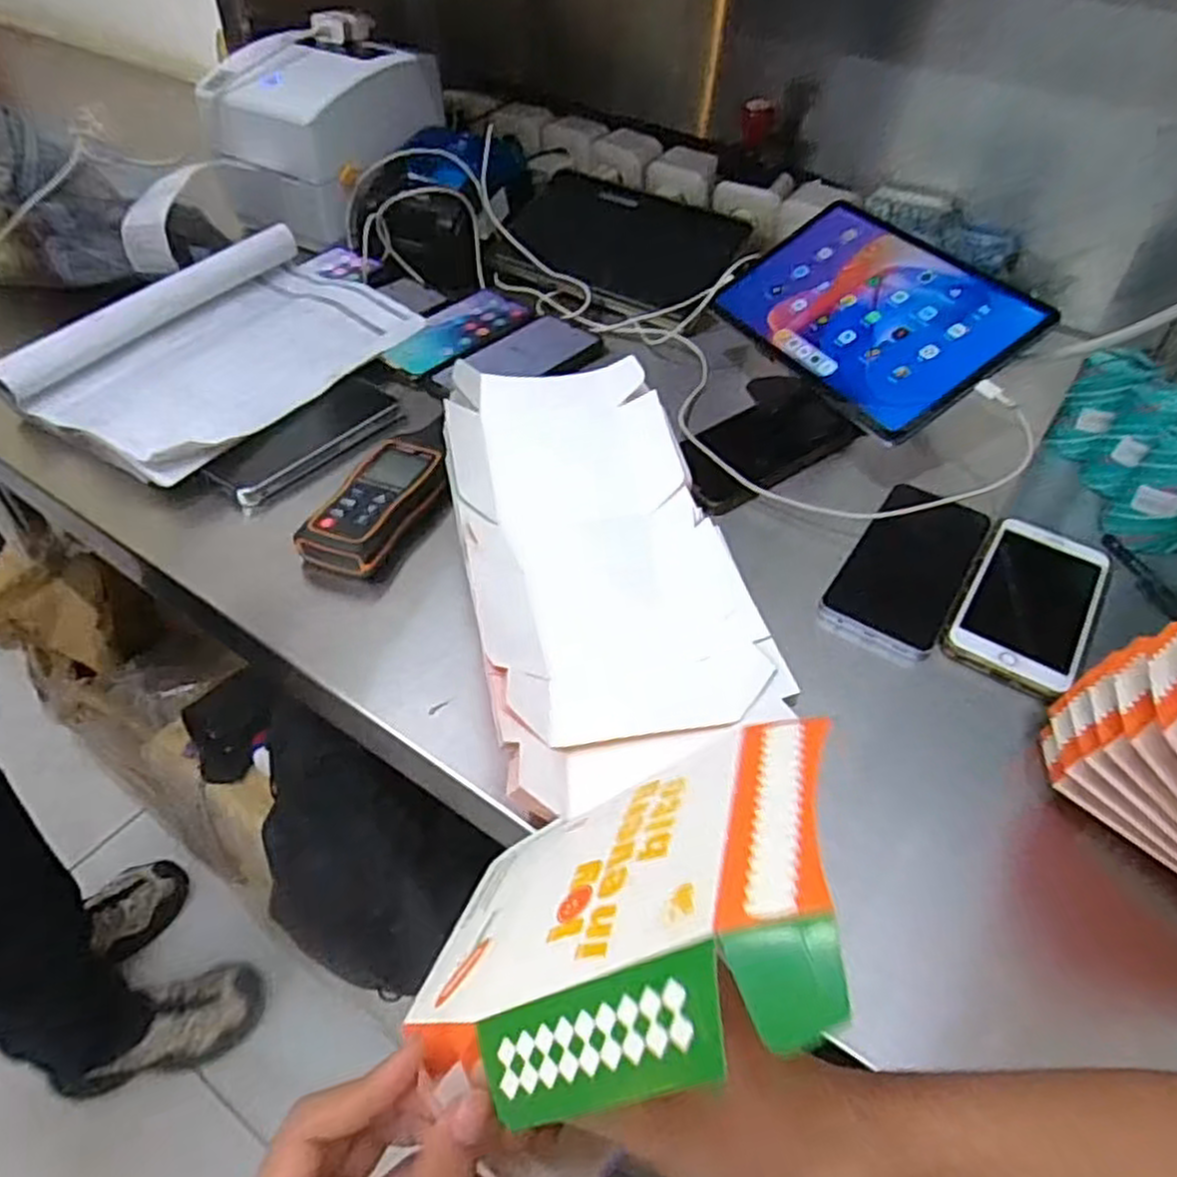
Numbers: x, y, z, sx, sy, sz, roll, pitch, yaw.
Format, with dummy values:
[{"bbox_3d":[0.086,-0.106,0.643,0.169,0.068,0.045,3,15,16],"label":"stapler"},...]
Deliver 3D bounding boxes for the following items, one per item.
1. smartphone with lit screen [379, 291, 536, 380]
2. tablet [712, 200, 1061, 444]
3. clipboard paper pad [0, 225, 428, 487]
[{"bbox_3d":[-0.131,-0.251,0.743,0.070,0.014,0.172,28,51,21],"label":"smartphone with lit screen"},{"bbox_3d":[0.234,-0.237,0.645,0.155,0.013,0.243,-38,54,4],"label":"tablet"},{"bbox_3d":[-0.307,-0.213,0.653,0.190,0.043,0.297,24,50,19],"label":"clipboard paper pad"}]

